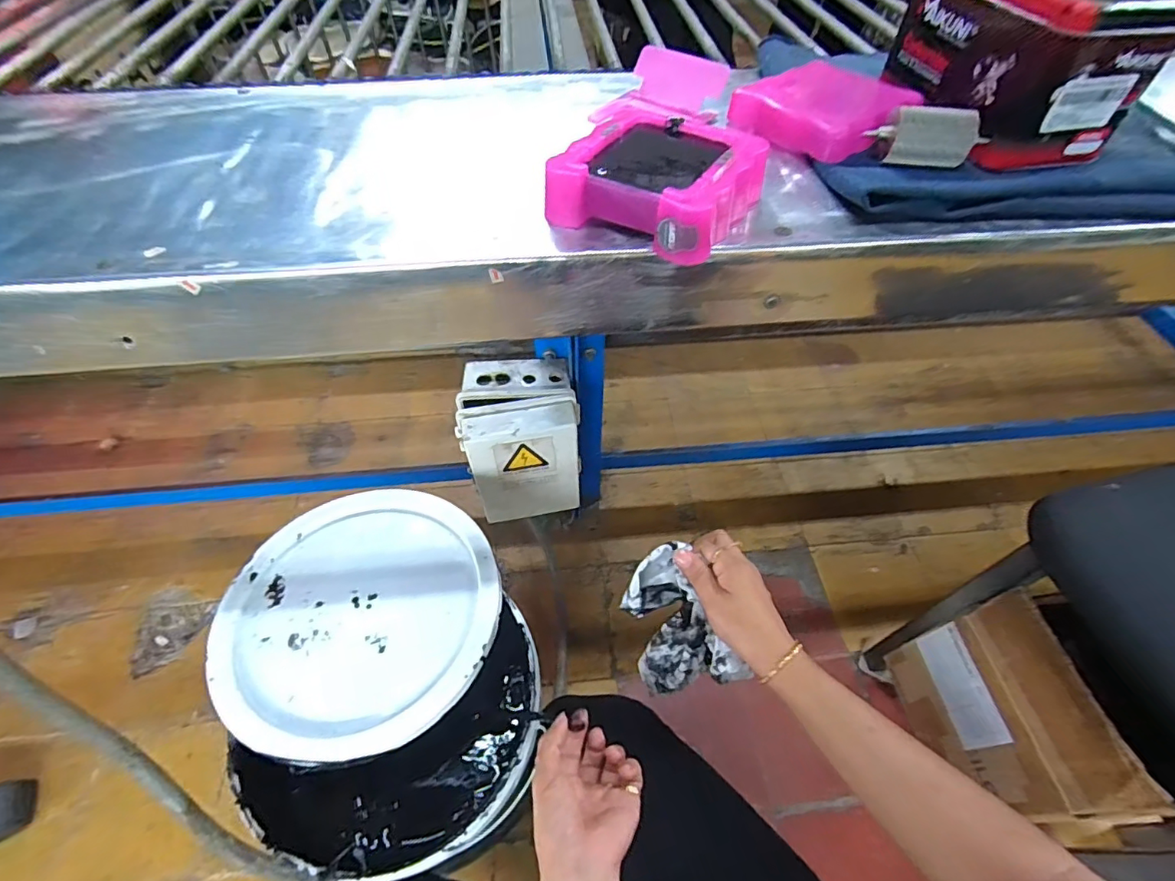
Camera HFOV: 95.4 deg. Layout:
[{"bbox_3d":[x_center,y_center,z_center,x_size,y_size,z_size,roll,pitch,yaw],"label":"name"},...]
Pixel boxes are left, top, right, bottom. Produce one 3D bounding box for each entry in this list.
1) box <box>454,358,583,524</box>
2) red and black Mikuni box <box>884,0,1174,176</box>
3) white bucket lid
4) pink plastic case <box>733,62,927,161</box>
[{"bbox_3d":[-0.098,-0.002,0.801,0.153,0.196,0.141,-7,54,-6],"label":"box"},{"bbox_3d":[0.305,-0.279,0.382,0.089,0.089,0.157,-8,54,-7],"label":"red and black Mikuni box"},{"bbox_3d":[-0.251,0.182,0.593,0.295,0.022,0.285,0,53,0],"label":"white bucket lid"},{"bbox_3d":[0.181,-0.257,0.411,0.093,0.030,0.109,-35,61,-24],"label":"pink plastic case"}]

